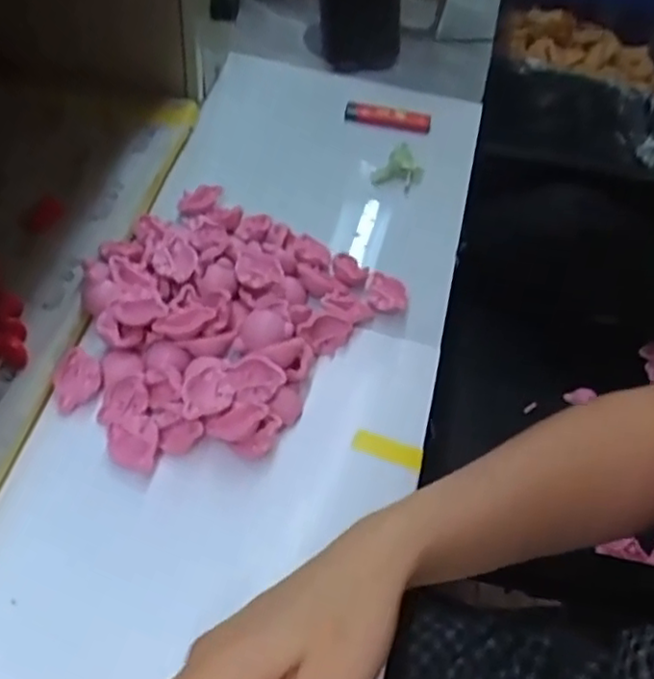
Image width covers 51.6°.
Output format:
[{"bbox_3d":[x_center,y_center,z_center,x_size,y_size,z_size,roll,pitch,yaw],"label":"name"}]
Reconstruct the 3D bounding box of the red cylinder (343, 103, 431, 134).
[{"bbox_3d":[0.056,-0.208,0.632,0.080,0.020,0.015,16,50,7],"label":"red cylinder"}]

